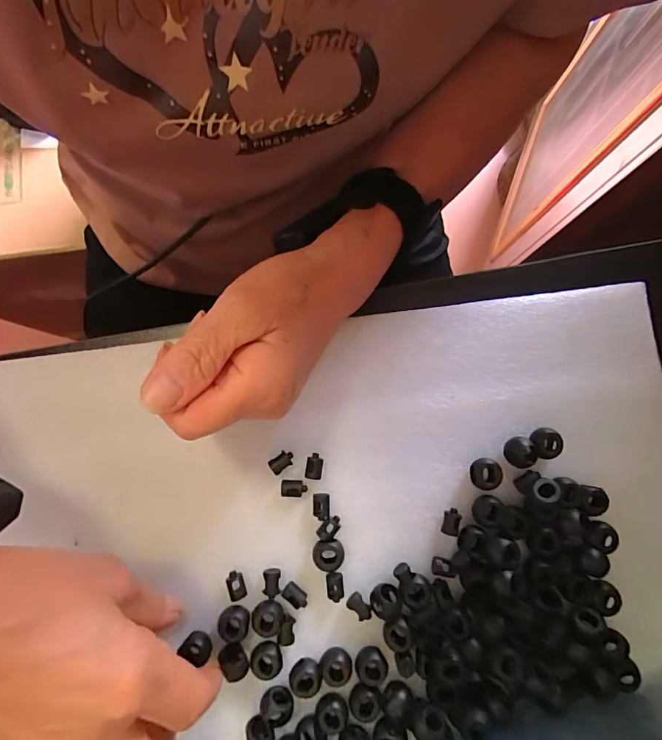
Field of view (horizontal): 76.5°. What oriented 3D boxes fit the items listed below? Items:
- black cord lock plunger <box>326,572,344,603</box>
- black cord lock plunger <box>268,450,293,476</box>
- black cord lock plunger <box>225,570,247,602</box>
[{"bbox_3d":[0.002,0.121,0.232,0.010,0.004,0.016,-1,83,0],"label":"black cord lock plunger"},{"bbox_3d":[-0.029,0.053,0.242,0.015,0.004,0.009,-36,85,-4],"label":"black cord lock plunger"},{"bbox_3d":[-0.053,0.119,0.232,0.010,0.004,0.015,-18,84,-2],"label":"black cord lock plunger"}]

